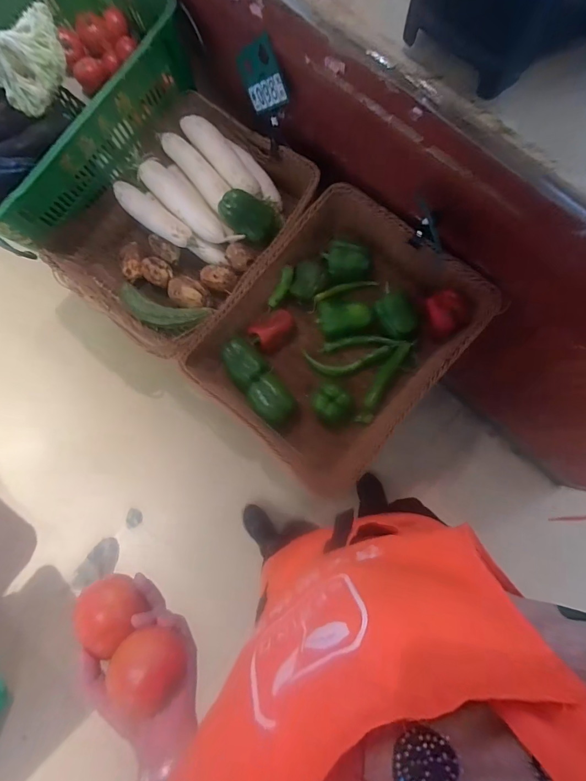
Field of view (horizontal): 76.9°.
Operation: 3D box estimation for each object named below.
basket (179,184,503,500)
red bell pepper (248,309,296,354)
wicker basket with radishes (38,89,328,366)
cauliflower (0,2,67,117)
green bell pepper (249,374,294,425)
[{"bbox_3d":[0.081,-0.104,0.731,0.407,0.117,0.483,43,89,8],"label":"basket"},{"bbox_3d":[-0.040,-0.124,0.759,0.100,0.051,0.070,-23,82,2],"label":"red bell pepper"},{"bbox_3d":[-0.233,-0.348,0.787,0.396,0.128,0.491,40,88,8],"label":"wicker basket with radishes"},{"bbox_3d":[-0.520,-0.653,0.720,0.171,0.091,0.157,-34,81,1],"label":"cauliflower"},{"bbox_3d":[-0.044,0.020,0.742,0.076,0.075,0.102,-37,81,0],"label":"green bell pepper"}]

